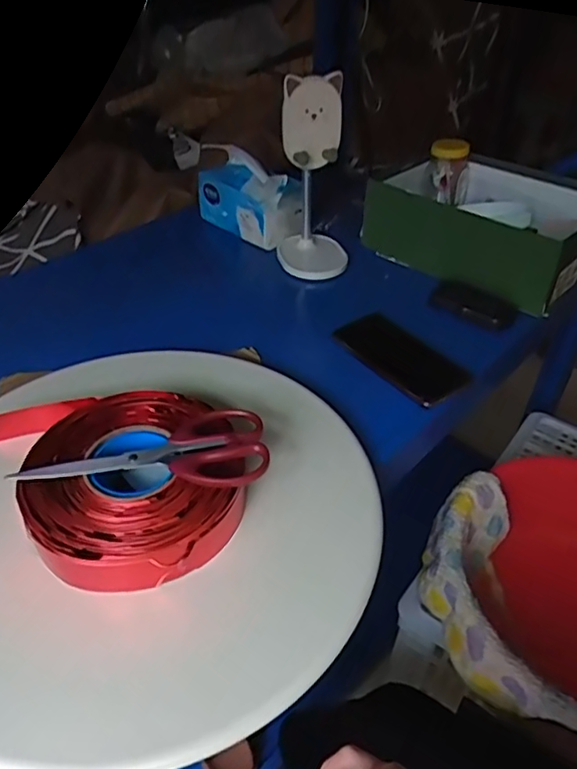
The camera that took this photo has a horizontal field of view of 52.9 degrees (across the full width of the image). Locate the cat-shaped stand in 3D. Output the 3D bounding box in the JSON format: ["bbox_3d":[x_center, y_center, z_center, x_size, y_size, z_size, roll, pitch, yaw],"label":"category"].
[{"bbox_3d":[0.037,-0.278,0.799,0.100,0.249,0.091,2,41,1],"label":"cat-shaped stand"}]

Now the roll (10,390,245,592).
[{"bbox_3d":[-0.131,0.082,0.488,0.169,0.043,0.186,-13,43,-15],"label":"roll"}]

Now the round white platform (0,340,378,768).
[{"bbox_3d":[-0.129,0.098,0.510,0.387,0.030,0.419,0,41,0],"label":"round white platform"}]

